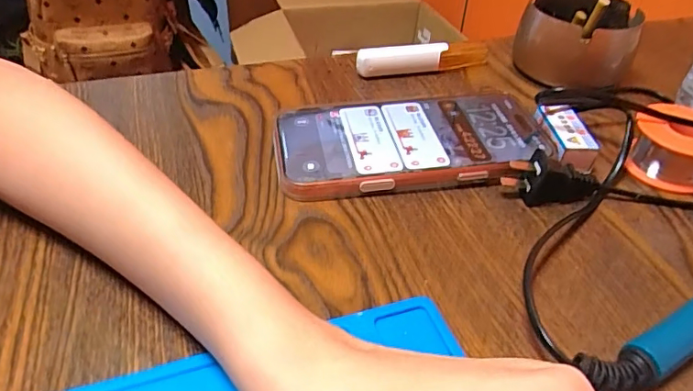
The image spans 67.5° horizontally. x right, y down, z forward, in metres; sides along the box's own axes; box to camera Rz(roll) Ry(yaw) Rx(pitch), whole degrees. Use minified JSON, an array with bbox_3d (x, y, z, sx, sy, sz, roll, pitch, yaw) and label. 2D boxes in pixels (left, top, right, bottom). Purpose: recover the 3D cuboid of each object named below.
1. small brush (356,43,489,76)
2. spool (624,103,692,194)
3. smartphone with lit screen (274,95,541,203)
[{"bbox_3d":[0.059,-0.106,0.396,0.104,0.018,0.015,-10,43,-12],"label":"small brush"},{"bbox_3d":[0.201,-0.029,0.314,0.048,0.030,0.048,0,42,0],"label":"spool"},{"bbox_3d":[0.039,-0.033,0.321,0.160,0.014,0.080,-5,42,-7],"label":"smartphone with lit screen"}]

